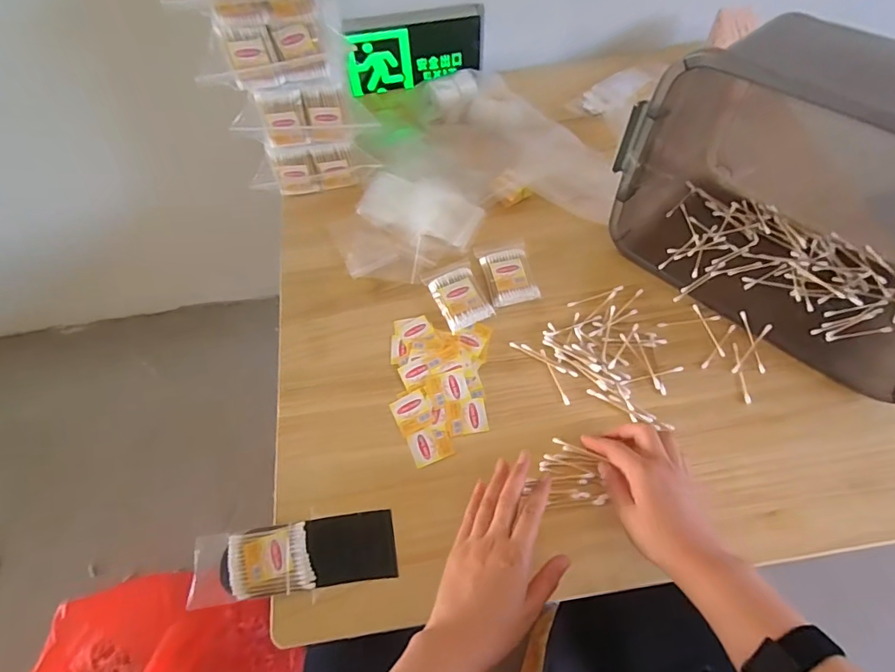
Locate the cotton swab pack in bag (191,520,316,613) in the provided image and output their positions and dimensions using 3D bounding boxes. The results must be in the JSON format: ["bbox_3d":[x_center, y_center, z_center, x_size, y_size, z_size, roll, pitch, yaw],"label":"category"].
[{"bbox_3d":[-0.188,0.222,0.479,0.114,0.021,0.060,-9,60,-2],"label":"cotton swab pack in bag"}]

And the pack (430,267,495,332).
[{"bbox_3d":[0.016,-0.047,0.605,0.056,0.014,0.077,-23,62,-9],"label":"pack"}]

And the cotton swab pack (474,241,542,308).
[{"bbox_3d":[0.075,-0.084,0.618,0.061,0.017,0.099,-9,60,-1],"label":"cotton swab pack"}]

